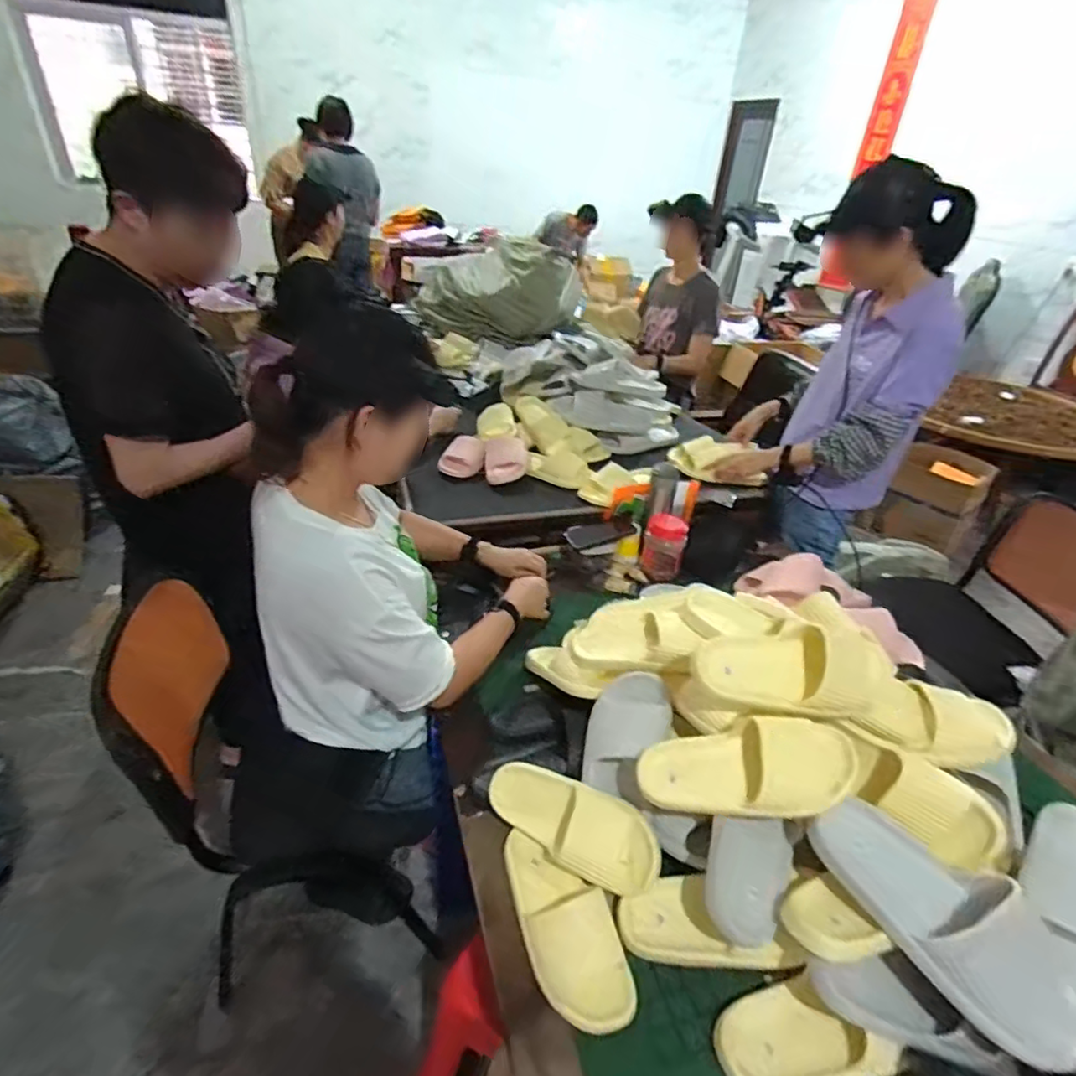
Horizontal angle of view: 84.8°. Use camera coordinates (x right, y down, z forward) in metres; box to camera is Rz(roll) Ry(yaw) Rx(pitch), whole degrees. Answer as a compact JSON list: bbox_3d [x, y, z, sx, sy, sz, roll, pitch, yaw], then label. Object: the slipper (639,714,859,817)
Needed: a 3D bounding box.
[{"bbox_3d":[0.245,0.264,0.697,0.247,0.078,0.093,-11,32,10],"label":"slipper"}]

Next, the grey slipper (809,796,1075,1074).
[{"bbox_3d":[0.429,0.396,0.622,0.124,0.078,0.280,-39,56,-10],"label":"grey slipper"}]

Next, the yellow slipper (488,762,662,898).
[{"bbox_3d":[0.048,0.380,0.793,0.238,0.075,0.104,14,77,28],"label":"yellow slipper"}]

